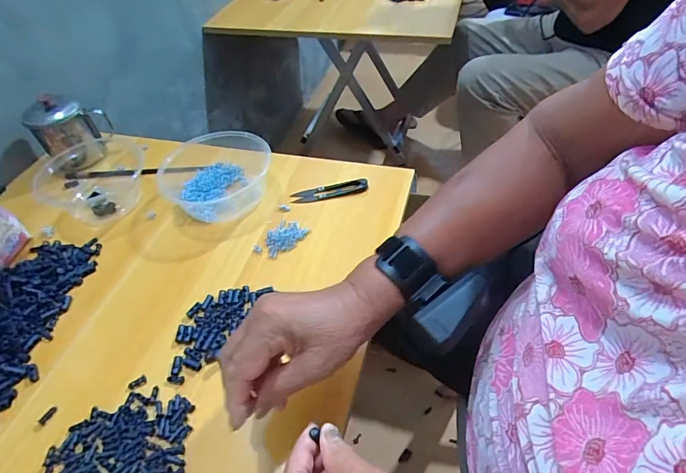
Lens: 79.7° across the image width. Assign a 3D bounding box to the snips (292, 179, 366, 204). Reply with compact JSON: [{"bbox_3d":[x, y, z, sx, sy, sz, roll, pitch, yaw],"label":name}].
[{"bbox_3d":[-0.018,-0.060,0.549,0.100,0.012,0.022,-9,47,-2],"label":"snips"}]

